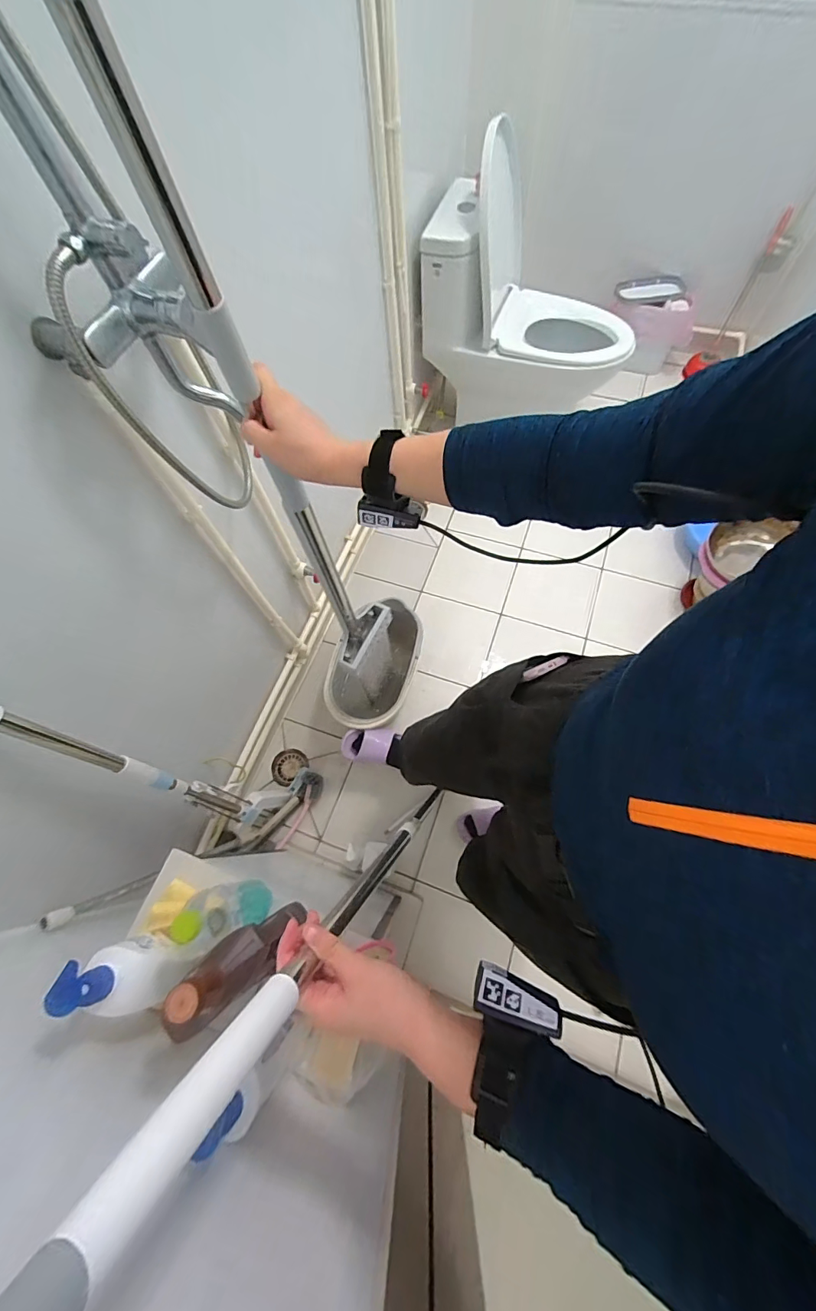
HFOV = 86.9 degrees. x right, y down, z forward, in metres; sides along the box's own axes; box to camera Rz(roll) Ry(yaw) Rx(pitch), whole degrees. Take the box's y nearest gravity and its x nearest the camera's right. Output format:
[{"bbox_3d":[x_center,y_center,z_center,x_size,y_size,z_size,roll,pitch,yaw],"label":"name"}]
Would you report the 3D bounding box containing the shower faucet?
[{"bbox_3d":[-0.320,-0.349,0.596,0.184,0.349,0.104,-39,72,-12],"label":"shower faucet"}]

